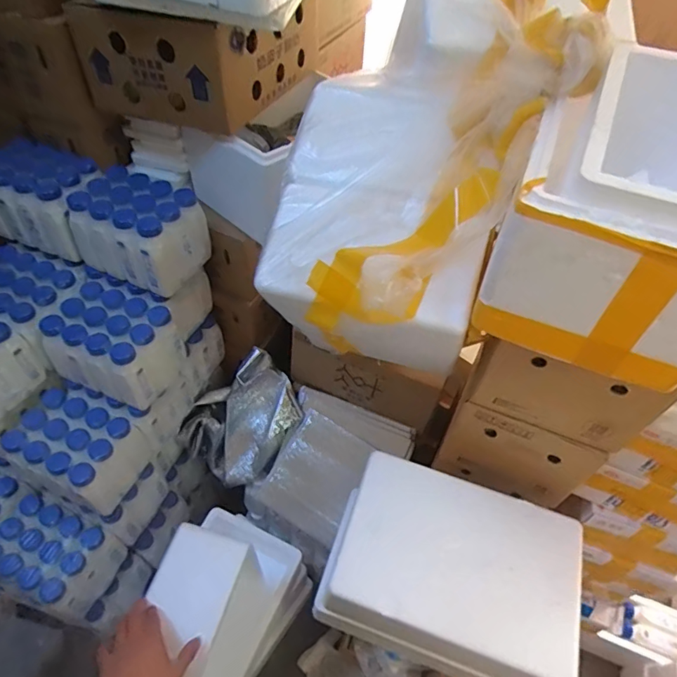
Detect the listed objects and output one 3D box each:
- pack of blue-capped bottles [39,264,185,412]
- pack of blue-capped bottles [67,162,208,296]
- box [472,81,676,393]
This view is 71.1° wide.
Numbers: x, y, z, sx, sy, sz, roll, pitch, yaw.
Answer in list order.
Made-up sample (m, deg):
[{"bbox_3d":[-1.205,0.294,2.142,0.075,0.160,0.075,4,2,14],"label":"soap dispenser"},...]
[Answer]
[{"bbox_3d":[-0.421,0.003,0.906,0.209,0.153,0.173,19,52,11],"label":"pack of blue-capped bottles"},{"bbox_3d":[-0.367,-0.198,0.886,0.220,0.158,0.142,24,53,15],"label":"pack of blue-capped bottles"},{"bbox_3d":[0.304,-0.113,0.531,0.224,0.175,0.251,21,52,13],"label":"box"}]

